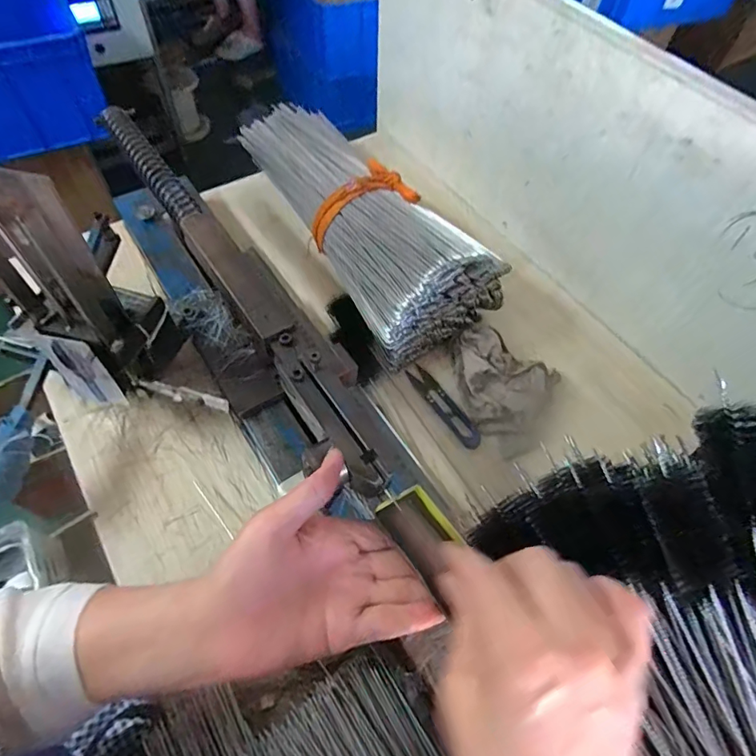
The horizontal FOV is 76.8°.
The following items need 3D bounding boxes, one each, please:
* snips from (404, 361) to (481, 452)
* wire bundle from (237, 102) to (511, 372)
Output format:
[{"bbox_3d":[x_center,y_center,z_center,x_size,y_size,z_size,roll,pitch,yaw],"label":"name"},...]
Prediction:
[{"bbox_3d":[0.073,0.030,0.525,0.025,0.005,0.113,-30,64,-20],"label":"snips"},{"bbox_3d":[-0.024,-0.211,0.603,0.154,0.128,0.396,-26,63,-18],"label":"wire bundle"}]

